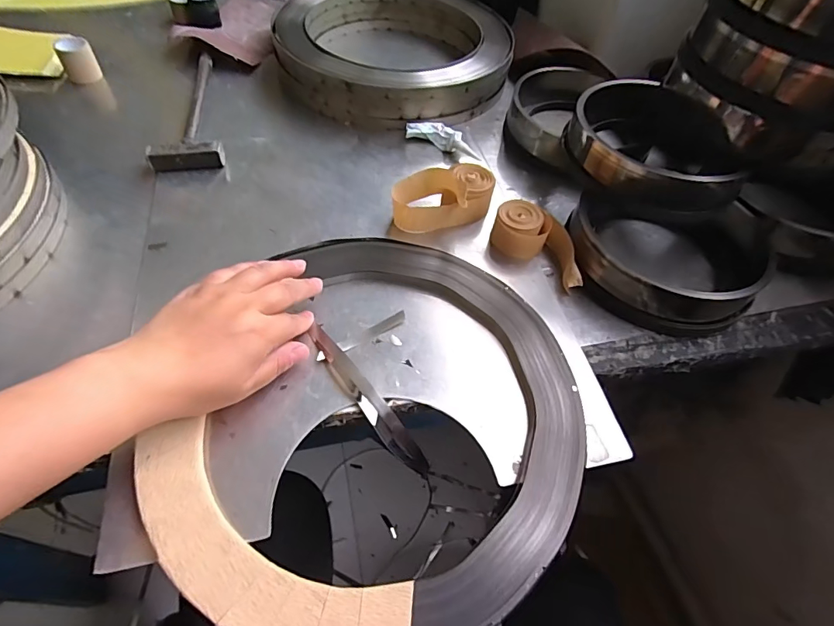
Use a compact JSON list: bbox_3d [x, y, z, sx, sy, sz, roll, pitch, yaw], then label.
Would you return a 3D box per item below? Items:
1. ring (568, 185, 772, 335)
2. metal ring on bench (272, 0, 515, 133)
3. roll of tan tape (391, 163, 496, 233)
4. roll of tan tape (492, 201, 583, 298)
[{"bbox_3d":[0.245,-0.062,0.437,0.167,0.046,0.166,3,54,-4],"label":"ring"},{"bbox_3d":[-0.029,-0.365,0.625,0.304,0.052,0.290,10,54,1],"label":"metal ring on bench"},{"bbox_3d":[0.025,-0.121,0.469,0.106,0.040,0.062,-13,57,-15],"label":"roll of tan tape"},{"bbox_3d":[0.120,-0.067,0.438,0.100,0.035,0.047,36,59,19],"label":"roll of tan tape"}]

